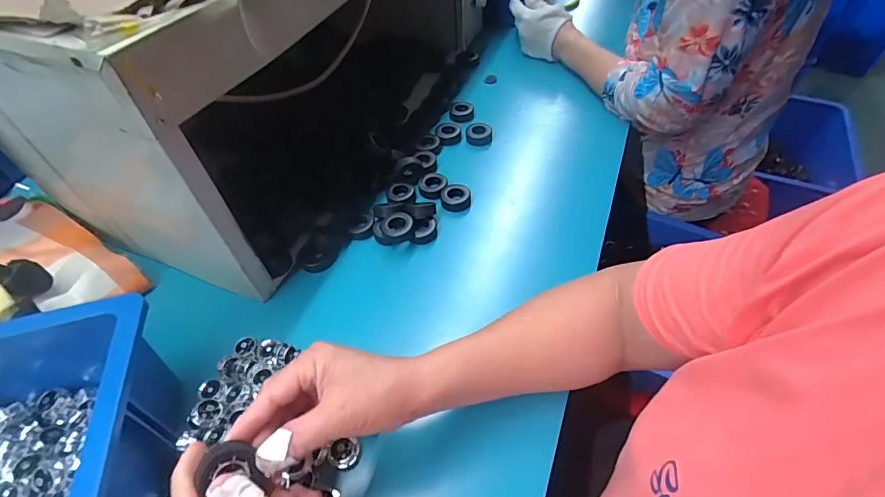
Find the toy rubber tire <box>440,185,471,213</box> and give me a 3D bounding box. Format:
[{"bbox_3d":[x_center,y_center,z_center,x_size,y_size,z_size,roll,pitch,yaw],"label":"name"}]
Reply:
[{"bbox_3d":[0.016,-0.065,0.549,0.036,0.012,0.039,-5,50,-2],"label":"toy rubber tire"}]

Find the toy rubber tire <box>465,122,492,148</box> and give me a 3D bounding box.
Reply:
[{"bbox_3d":[0.050,-0.158,0.623,0.037,0.016,0.033,3,50,4],"label":"toy rubber tire"}]

